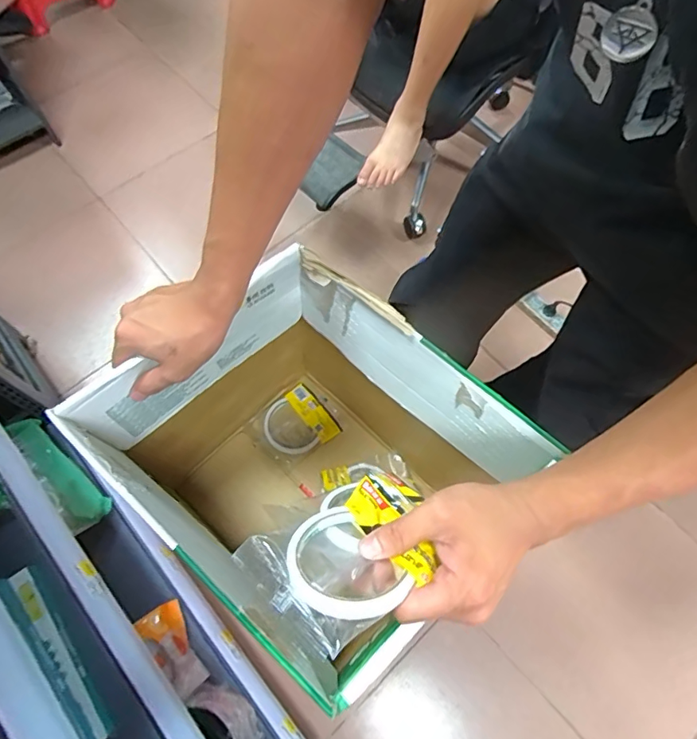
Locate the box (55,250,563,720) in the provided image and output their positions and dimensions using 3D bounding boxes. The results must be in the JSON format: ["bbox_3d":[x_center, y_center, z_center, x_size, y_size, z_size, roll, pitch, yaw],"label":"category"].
[{"bbox_3d":[-0.041,0.114,0.587,0.335,0.366,0.297,40,69,15],"label":"box"}]

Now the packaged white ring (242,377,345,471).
[{"bbox_3d":[-0.084,0.084,0.778,0.131,0.024,0.108,-38,72,-19],"label":"packaged white ring"}]

